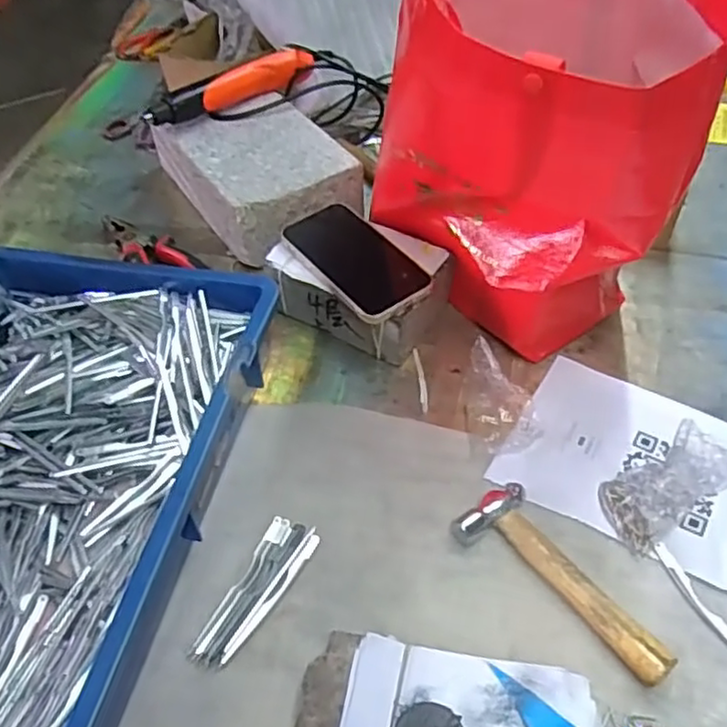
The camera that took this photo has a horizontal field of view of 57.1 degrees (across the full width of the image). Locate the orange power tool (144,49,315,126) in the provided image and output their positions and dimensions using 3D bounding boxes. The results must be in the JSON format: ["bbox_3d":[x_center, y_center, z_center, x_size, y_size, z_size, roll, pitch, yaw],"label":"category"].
[{"bbox_3d":[-0.147,-0.309,0.753,0.209,0.033,0.038,-36,56,-26],"label":"orange power tool"}]

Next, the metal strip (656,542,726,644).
[{"bbox_3d":[0.232,0.166,0.448,0.011,0.004,0.103,-20,51,-15],"label":"metal strip"}]

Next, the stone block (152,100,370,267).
[{"bbox_3d":[-0.119,-0.213,0.737,0.146,0.075,0.227,-28,53,-21],"label":"stone block"}]

